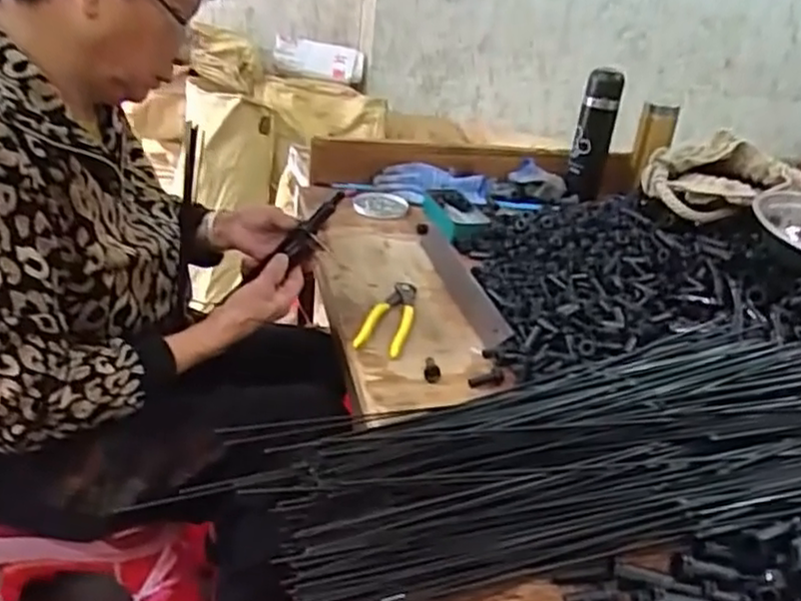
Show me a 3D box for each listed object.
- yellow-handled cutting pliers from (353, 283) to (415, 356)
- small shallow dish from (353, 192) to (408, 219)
[{"bbox_3d":[-0.014,0.018,0.854,0.051,0.018,0.165,10,28,6],"label":"yellow-handled cutting pliers"},{"bbox_3d":[-0.033,-0.162,1.204,0.088,0.017,0.092,5,28,-3],"label":"small shallow dish"}]

